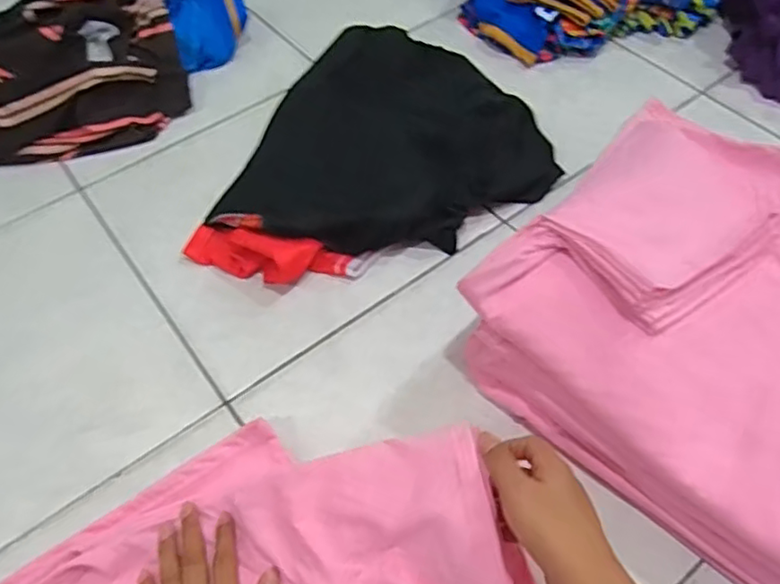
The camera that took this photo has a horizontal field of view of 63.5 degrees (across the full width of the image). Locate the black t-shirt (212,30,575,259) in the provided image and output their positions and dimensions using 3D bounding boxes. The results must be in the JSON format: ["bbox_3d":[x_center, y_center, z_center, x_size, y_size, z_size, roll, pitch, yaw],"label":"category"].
[{"bbox_3d":[0.020,-0.210,0.843,0.384,0.069,0.382,12,54,10],"label":"black t-shirt"}]

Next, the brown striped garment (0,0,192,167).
[{"bbox_3d":[-0.531,-0.358,0.962,0.436,0.092,0.401,-7,53,-4],"label":"brown striped garment"}]

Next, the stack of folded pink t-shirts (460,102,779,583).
[{"bbox_3d":[0.370,0.068,0.574,0.511,0.168,0.347,37,63,24],"label":"stack of folded pink t-shirts"}]

